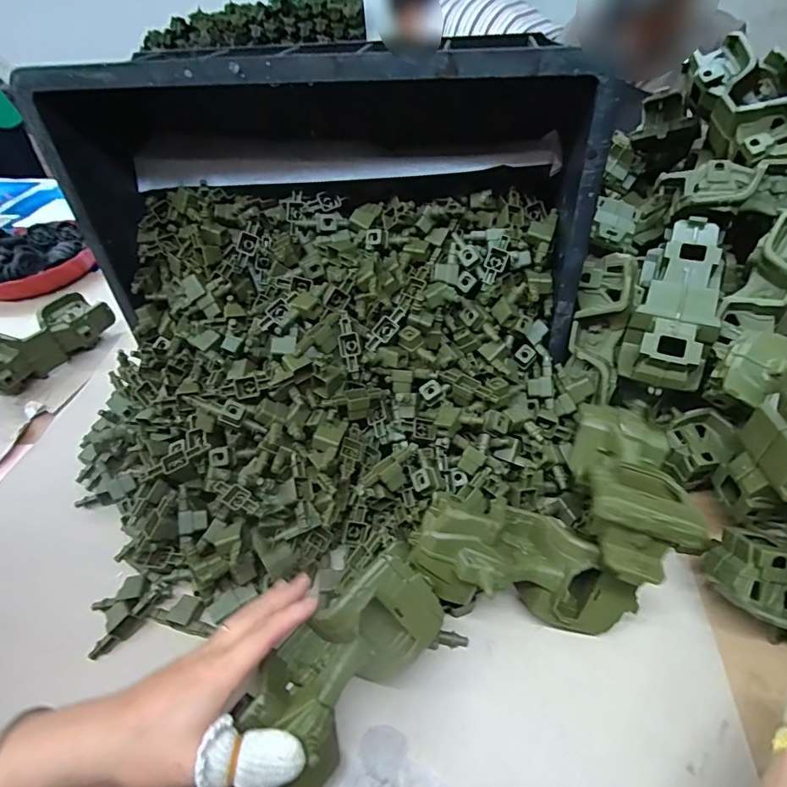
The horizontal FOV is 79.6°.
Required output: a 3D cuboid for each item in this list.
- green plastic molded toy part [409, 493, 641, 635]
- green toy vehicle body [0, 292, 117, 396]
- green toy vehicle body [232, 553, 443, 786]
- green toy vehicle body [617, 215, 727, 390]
[{"bbox_3d":[0.102,0.133,0.377,0.173,0.075,0.070,21,46,-9],"label":"green plastic molded toy part"},{"bbox_3d":[-0.502,-0.073,0.681,0.069,0.068,0.188,21,50,24],"label":"green toy vehicle body"},{"bbox_3d":[-0.042,0.192,0.333,0.073,0.075,0.162,32,56,31],"label":"green toy vehicle body"},{"bbox_3d":[0.287,-0.092,0.477,0.077,0.056,0.186,16,73,20],"label":"green toy vehicle body"}]

